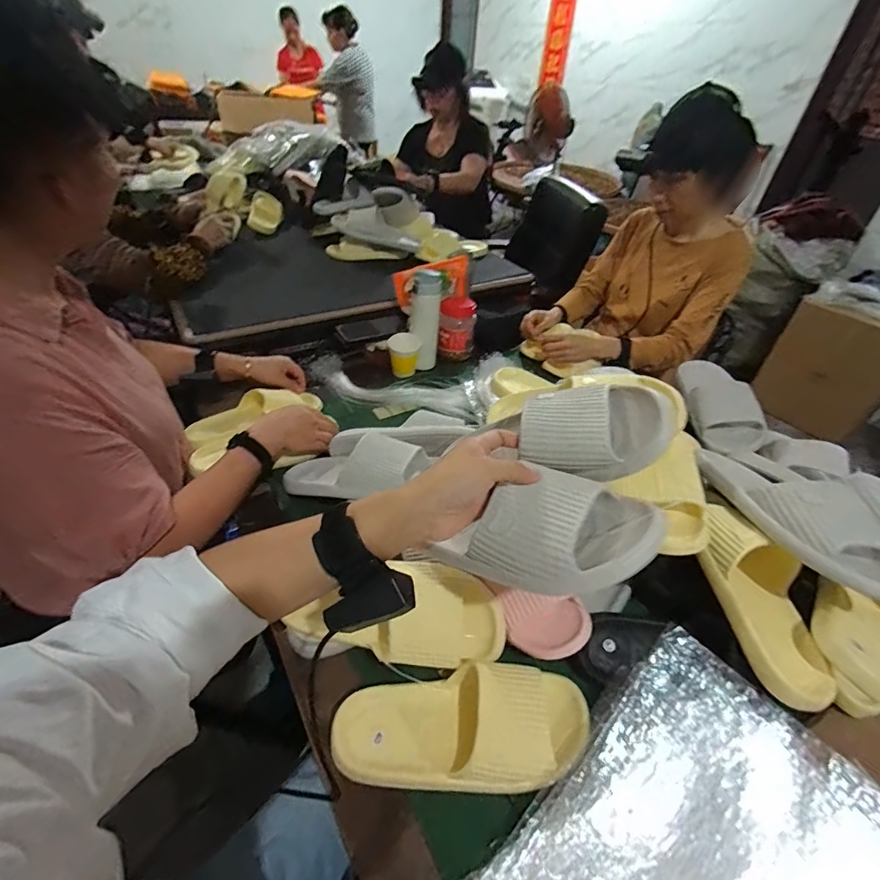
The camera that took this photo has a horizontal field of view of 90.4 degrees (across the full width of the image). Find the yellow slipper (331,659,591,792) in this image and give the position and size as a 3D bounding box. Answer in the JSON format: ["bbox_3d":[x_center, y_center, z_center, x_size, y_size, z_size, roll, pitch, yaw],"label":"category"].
[{"bbox_3d":[0.024,0.292,0.449,0.266,0.058,0.110,1,41,-4],"label":"yellow slipper"}]

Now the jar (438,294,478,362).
[{"bbox_3d":[0.042,-0.279,1.096,0.089,0.135,0.083,4,41,-1],"label":"jar"}]

